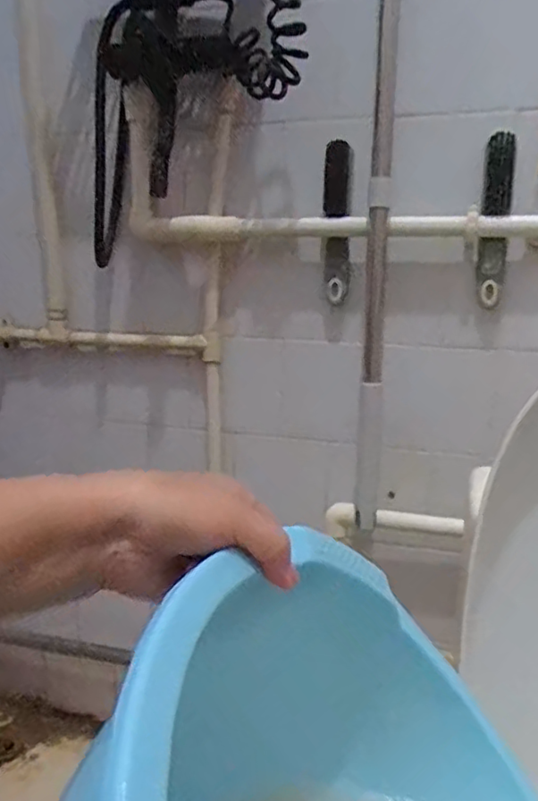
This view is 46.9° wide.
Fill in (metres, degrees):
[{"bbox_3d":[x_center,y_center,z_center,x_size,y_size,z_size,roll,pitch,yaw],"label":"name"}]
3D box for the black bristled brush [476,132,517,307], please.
[{"bbox_3d":[0.291,-0.228,0.795,0.040,0.209,0.022,-2,12,-12],"label":"black bristled brush"}]

